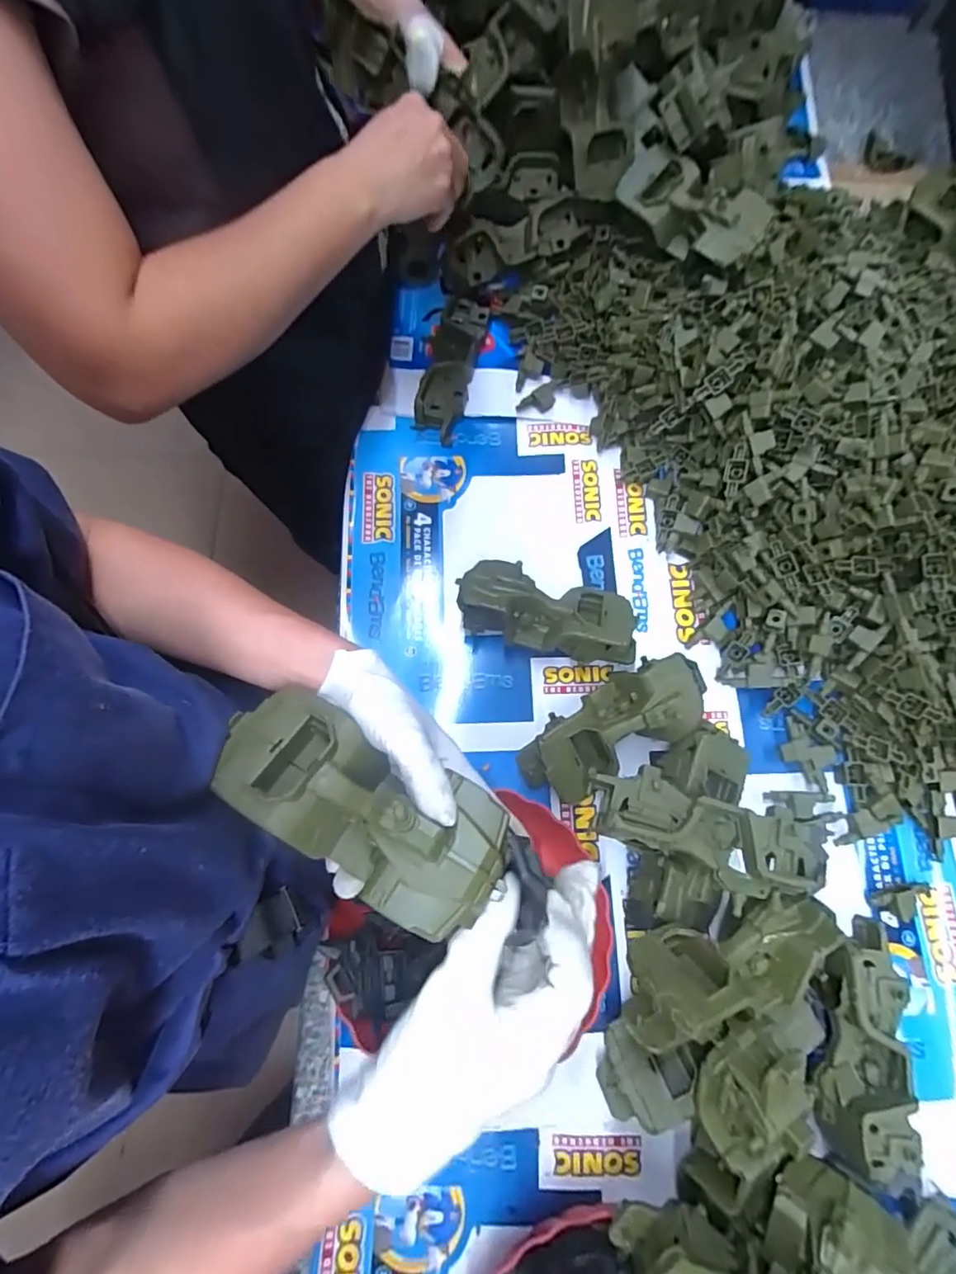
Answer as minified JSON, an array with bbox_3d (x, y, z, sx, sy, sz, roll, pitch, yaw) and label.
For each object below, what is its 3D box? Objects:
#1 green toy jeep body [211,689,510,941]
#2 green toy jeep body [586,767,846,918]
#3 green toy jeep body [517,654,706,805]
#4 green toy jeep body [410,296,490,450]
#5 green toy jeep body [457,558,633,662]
[{"bbox_3d":[-0.068,0.095,0.318,0.172,0.048,0.071,25,75,23],"label":"green toy jeep body"},{"bbox_3d":[0.185,0.160,0.449,0.183,0.045,0.078,17,75,3],"label":"green toy jeep body"},{"bbox_3d":[0.133,0.089,0.545,0.194,0.075,0.083,-29,78,-8],"label":"green toy jeep body"},{"bbox_3d":[-0.034,-0.326,0.667,0.059,0.038,0.175,14,75,2],"label":"green toy jeep body"},{"bbox_3d":[0.072,-0.024,0.573,0.182,0.075,0.076,15,75,3],"label":"green toy jeep body"}]

